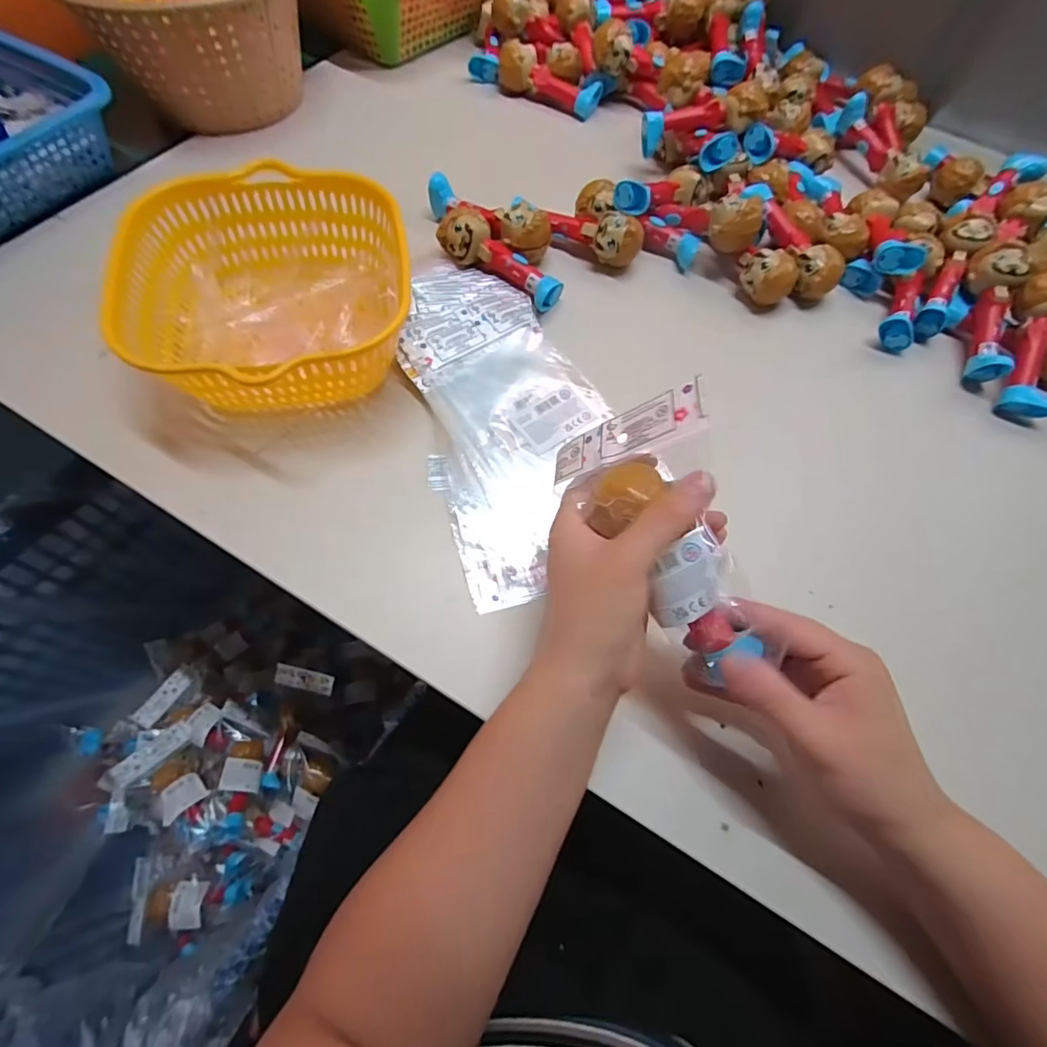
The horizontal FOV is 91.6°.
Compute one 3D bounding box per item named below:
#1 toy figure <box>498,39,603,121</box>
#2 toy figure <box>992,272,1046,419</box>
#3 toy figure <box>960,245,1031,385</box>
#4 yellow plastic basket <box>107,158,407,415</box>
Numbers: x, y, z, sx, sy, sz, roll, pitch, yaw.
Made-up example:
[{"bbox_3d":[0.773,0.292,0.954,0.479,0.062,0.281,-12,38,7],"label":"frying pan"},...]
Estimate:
[{"bbox_3d":[0.033,-0.528,0.602,0.121,0.047,0.037,29,66,9],"label":"toy figure"},{"bbox_3d":[0.446,-0.155,0.443,0.037,0.032,0.121,11,92,4],"label":"toy figure"},{"bbox_3d":[0.418,-0.188,0.454,0.030,0.034,0.118,9,87,3],"label":"toy figure"},{"bbox_3d":[-0.184,-0.172,0.388,0.191,0.074,0.205,-11,66,-9],"label":"yellow plastic basket"}]

